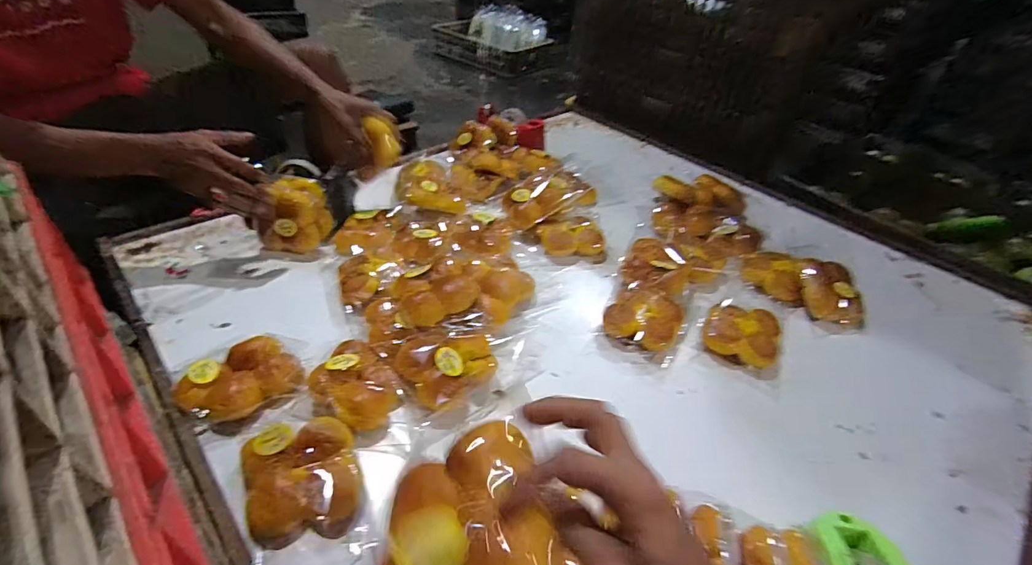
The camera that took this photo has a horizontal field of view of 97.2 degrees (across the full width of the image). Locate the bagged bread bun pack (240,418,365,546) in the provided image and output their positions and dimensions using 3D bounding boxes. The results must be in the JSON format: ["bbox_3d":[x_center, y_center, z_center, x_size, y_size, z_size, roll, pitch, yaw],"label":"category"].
[{"bbox_3d":[-0.221,0.207,0.476,0.111,0.042,0.124,-14,45,-22],"label":"bagged bread bun pack"}]

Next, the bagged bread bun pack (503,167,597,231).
[{"bbox_3d":[0.069,-0.171,0.920,0.107,0.070,0.226,31,46,25],"label":"bagged bread bun pack"}]

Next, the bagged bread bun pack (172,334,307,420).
[{"bbox_3d":[-0.335,0.124,0.558,0.107,0.060,0.125,34,48,28],"label":"bagged bread bun pack"}]

